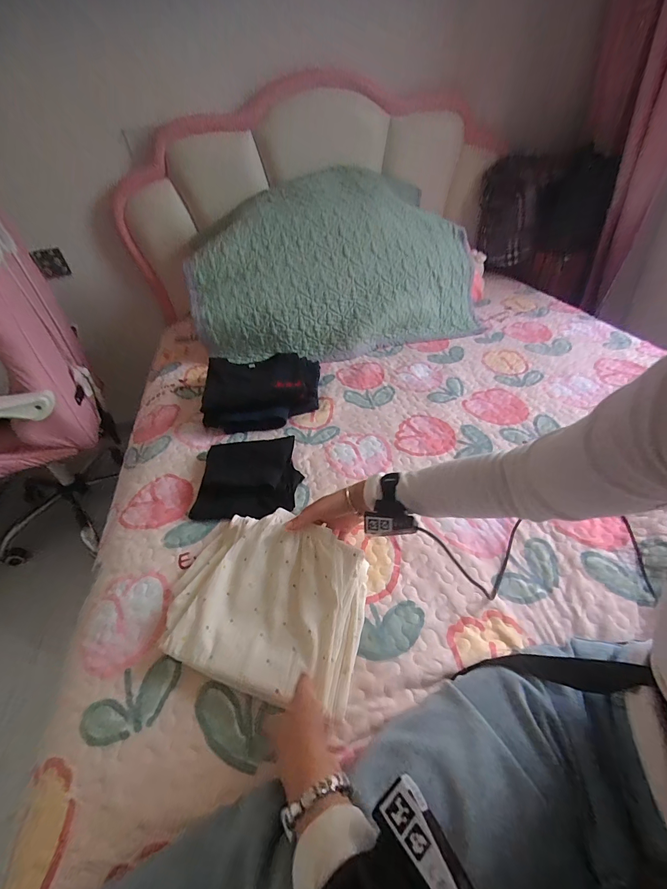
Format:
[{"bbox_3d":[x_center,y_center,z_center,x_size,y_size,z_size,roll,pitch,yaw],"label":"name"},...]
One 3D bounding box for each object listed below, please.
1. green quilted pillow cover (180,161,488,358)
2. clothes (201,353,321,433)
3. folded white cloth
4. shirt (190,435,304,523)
[{"bbox_3d":[0.016,-0.567,1.088,0.910,0.575,0.110,-13,9,-7],"label":"green quilted pillow cover"},{"bbox_3d":[-0.183,-0.155,0.923,0.294,0.077,0.269,-6,43,-1],"label":"clothes"},{"bbox_3d":[-0.090,0.211,0.494,0.264,0.060,0.218,10,45,15],"label":"folded white cloth"},{"bbox_3d":[-0.171,0.054,0.713,0.203,0.045,0.220,-3,43,3],"label":"shirt"}]

